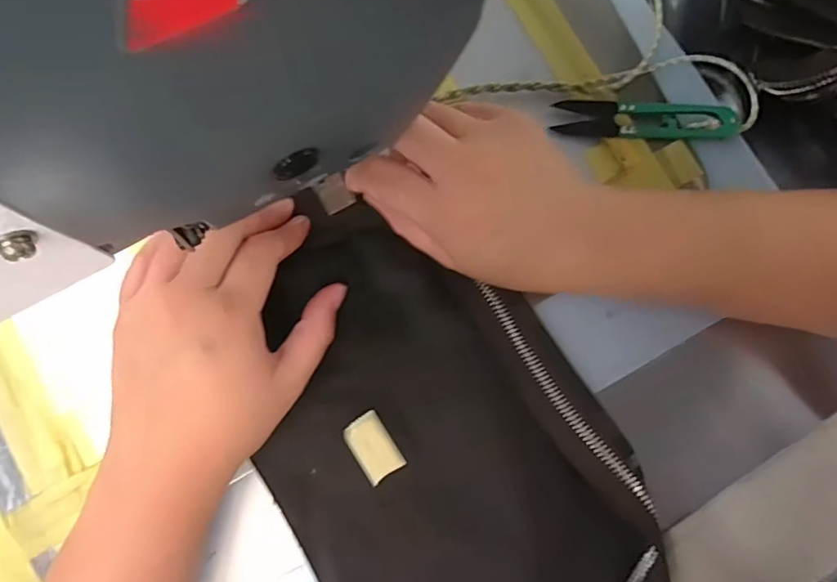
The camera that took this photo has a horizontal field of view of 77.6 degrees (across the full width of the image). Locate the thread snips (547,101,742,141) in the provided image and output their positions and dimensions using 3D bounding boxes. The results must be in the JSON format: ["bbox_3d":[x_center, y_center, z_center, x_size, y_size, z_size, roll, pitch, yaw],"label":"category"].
[{"bbox_3d":[0.133,-0.101,0.303,0.105,0.009,0.024,0,76,-2],"label":"thread snips"}]

